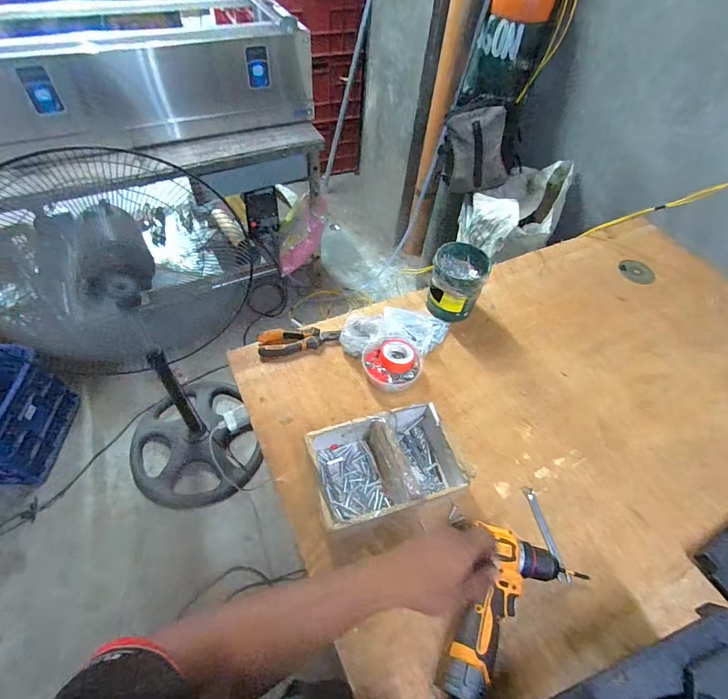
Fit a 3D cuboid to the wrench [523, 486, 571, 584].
[{"bbox_3d":[0.285,0.284,0.629,0.017,0.007,0.139,-4,54,-8],"label":"wrench"}]

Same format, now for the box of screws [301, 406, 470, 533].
[{"bbox_3d":[0.032,0.179,0.629,0.218,0.085,0.154,-13,56,-13],"label":"box of screws"}]

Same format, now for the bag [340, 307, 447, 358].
[{"bbox_3d":[0.066,-0.043,0.829,0.234,0.042,0.124,-7,54,-10],"label":"bag"}]

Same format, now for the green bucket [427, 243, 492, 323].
[{"bbox_3d":[0.197,-0.139,0.859,0.106,0.121,0.111,10,54,4],"label":"green bucket"}]

